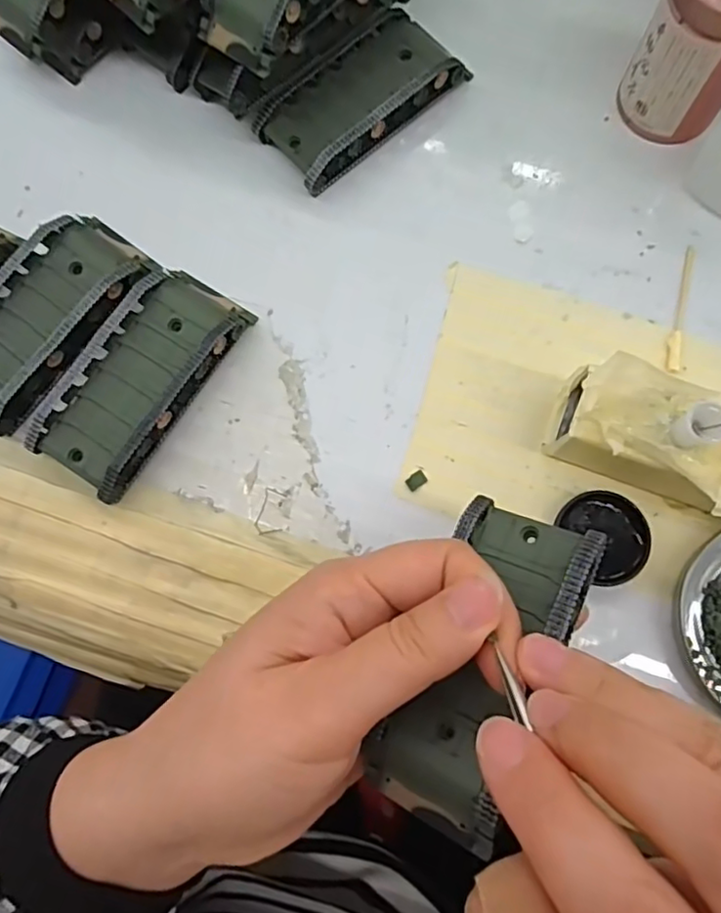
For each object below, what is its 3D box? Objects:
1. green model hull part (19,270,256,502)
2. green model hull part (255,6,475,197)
[{"bbox_3d":[-0.090,-0.034,0.251,0.044,0.021,0.095,32,80,8],"label":"green model hull part"},{"bbox_3d":[0.000,-0.163,0.278,0.089,0.022,0.043,-39,79,-7],"label":"green model hull part"}]

